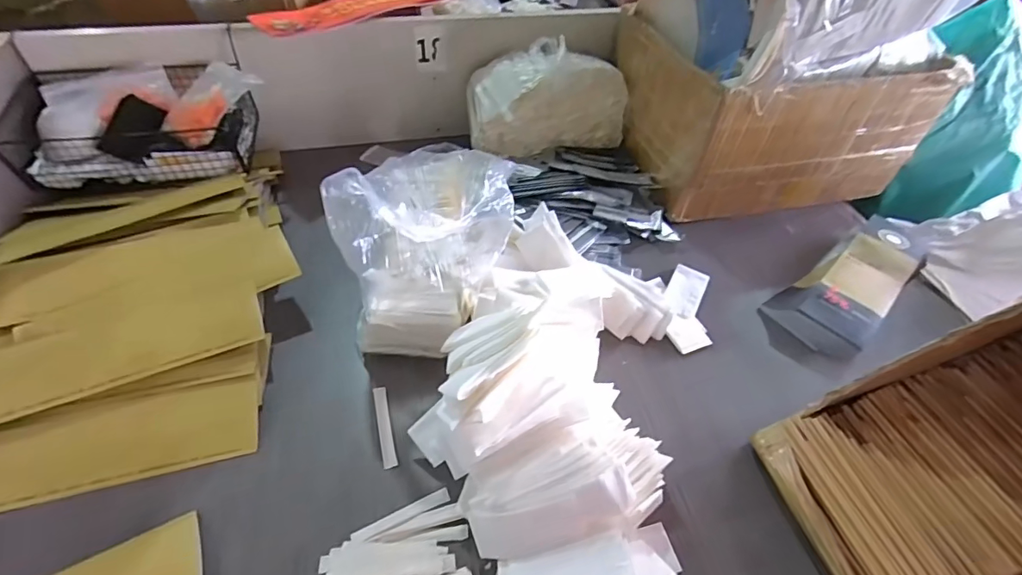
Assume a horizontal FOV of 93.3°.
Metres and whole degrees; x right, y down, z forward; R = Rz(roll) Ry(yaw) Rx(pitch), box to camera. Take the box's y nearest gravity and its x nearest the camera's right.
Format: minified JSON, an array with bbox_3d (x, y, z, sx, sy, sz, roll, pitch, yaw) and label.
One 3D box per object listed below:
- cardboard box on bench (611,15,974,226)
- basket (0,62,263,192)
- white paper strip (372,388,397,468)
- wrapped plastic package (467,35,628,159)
[{"bbox_3d":[0.402,-0.284,0.772,0.409,0.204,0.270,-6,49,-9],"label":"cardboard box on bench"},{"bbox_3d":[-0.501,-0.233,0.672,0.290,0.098,0.161,-6,49,-9],"label":"basket"},{"bbox_3d":[-0.132,0.144,0.504,0.014,0.004,0.091,-8,47,-17],"label":"white paper strip"},{"bbox_3d":[0.058,-0.309,0.806,0.255,0.149,0.099,-8,48,-10],"label":"wrapped plastic package"}]

